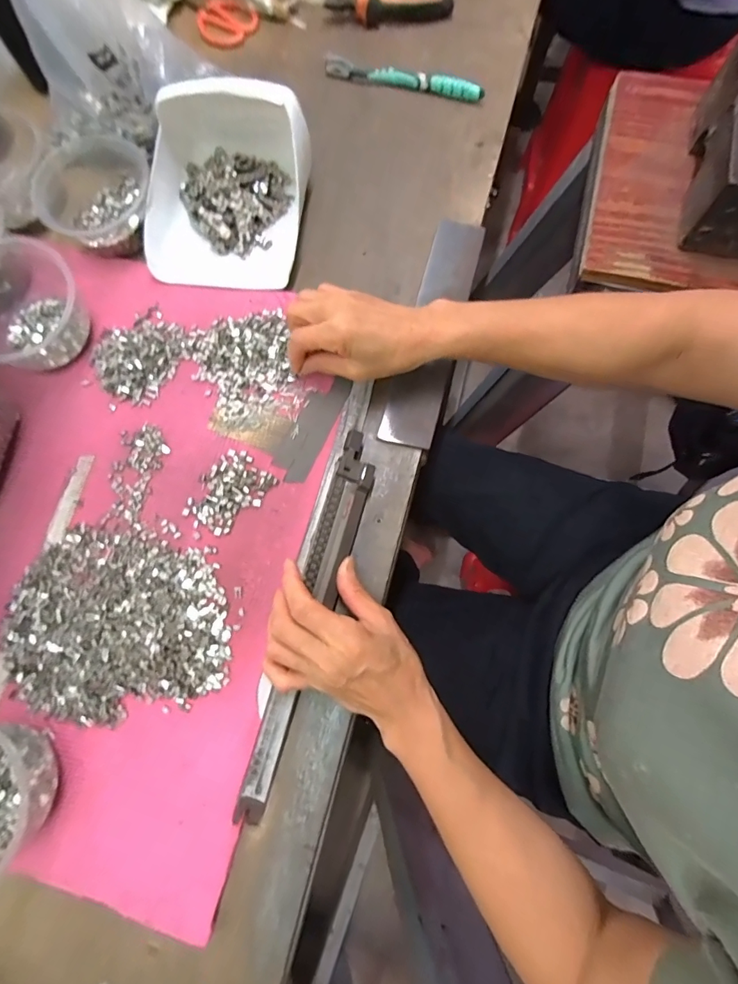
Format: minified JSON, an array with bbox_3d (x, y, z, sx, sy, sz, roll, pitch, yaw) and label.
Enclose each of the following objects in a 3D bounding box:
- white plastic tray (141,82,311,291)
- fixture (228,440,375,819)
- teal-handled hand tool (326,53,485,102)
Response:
[{"bbox_3d":[-0.141,-0.303,0.433,0.157,0.083,0.176,6,76,3],"label":"white plastic tray"},{"bbox_3d":[-0.047,0.097,0.363,0.032,0.012,0.308,16,78,4],"label":"fixture"},{"bbox_3d":[0.040,-0.480,0.513,0.187,0.022,0.017,17,76,4],"label":"teal-handled hand tool"}]

